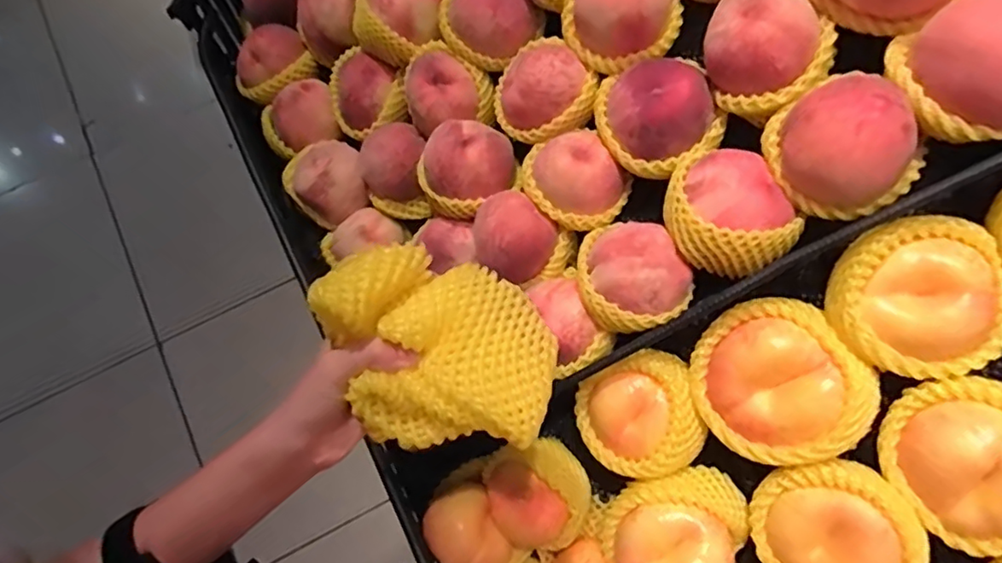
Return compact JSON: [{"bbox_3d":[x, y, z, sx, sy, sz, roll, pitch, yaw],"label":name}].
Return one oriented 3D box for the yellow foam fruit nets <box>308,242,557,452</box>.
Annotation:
[{"bbox_3d":[-0.036,0.037,0.337,0.130,0.058,0.109,0,74,1],"label":"yellow foam fruit nets"}]

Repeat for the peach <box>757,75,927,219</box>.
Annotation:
[{"bbox_3d":[0.230,-0.090,0.389,0.094,0.062,0.073,43,79,12],"label":"peach"}]

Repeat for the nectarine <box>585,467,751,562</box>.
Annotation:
[{"bbox_3d":[0.134,0.195,0.460,0.106,0.085,0.088,-36,76,-9],"label":"nectarine"}]

